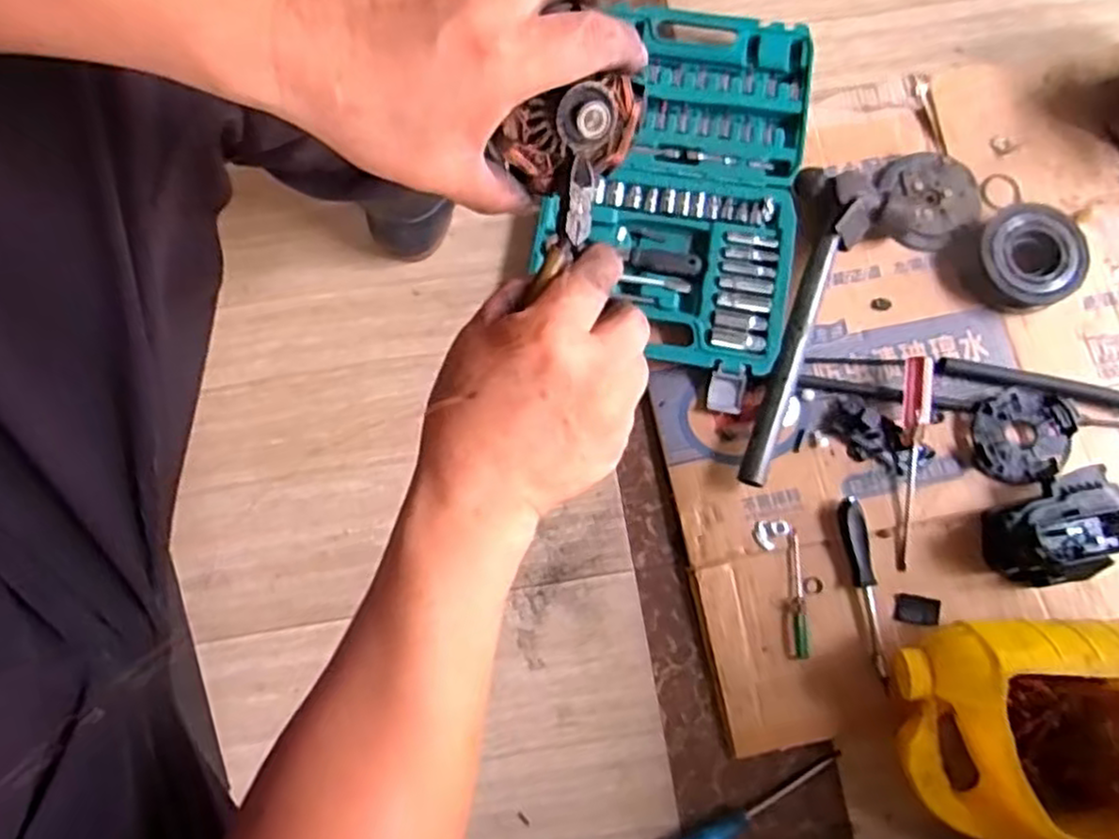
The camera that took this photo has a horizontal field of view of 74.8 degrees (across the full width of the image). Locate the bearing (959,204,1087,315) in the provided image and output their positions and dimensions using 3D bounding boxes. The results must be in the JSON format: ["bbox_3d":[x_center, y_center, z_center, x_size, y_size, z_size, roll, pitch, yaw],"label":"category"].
[{"bbox_3d":[0.462,-0.160,0.728,0.107,0.037,0.104,0,79,0],"label":"bearing"}]

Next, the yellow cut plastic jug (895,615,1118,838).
[{"bbox_3d":[0.397,0.257,0.595,0.222,0.116,0.176,-1,79,0],"label":"yellow cut plastic jug"}]

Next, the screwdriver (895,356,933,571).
[{"bbox_3d":[0.333,0.039,0.689,0.021,0.021,0.197,6,84,0],"label":"screwdriver"}]

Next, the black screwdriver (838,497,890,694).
[{"bbox_3d":[0.280,0.155,0.662,0.018,0.025,0.166,-8,79,-2],"label":"black screwdriver"}]

